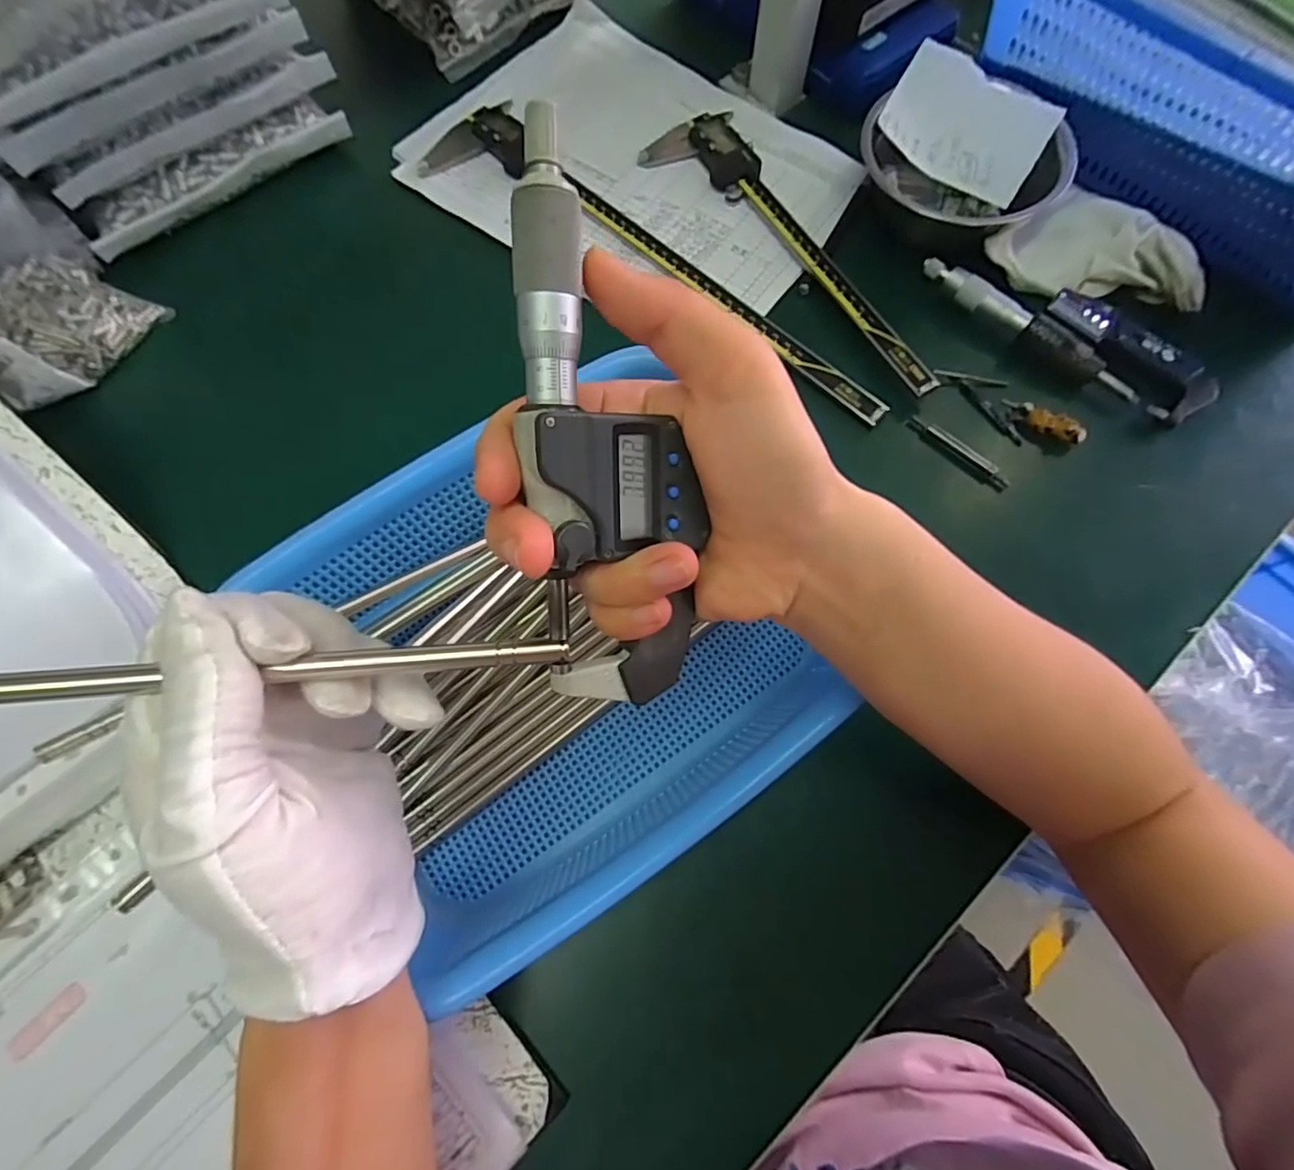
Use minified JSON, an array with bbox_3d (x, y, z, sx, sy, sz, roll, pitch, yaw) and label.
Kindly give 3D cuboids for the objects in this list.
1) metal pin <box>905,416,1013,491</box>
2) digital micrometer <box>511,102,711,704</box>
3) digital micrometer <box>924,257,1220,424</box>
[{"bbox_3d":[0.191,-0.082,0.354,0.069,0.006,0.008,42,77,12],"label":"metal pin"},{"bbox_3d":[-0.013,-0.037,0.164,0.051,0.025,0.159,-13,109,-4],"label":"digital micrometer"},{"bbox_3d":[0.266,-0.164,0.366,0.182,0.019,0.050,38,76,11],"label":"digital micrometer"}]

